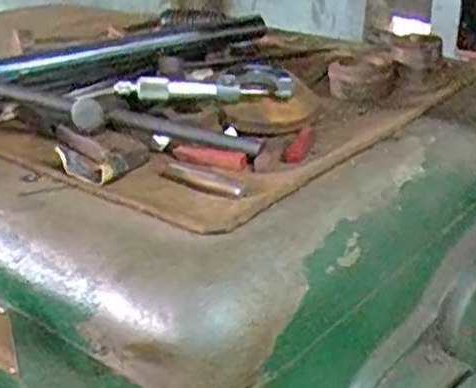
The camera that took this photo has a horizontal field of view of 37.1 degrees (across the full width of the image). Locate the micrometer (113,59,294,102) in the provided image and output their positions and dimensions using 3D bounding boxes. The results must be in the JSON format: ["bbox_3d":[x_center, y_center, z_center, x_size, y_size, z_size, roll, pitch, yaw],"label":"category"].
[{"bbox_3d":[-0.025,-0.085,0.555,0.136,0.022,0.040,-8,27,-15],"label":"micrometer"}]

